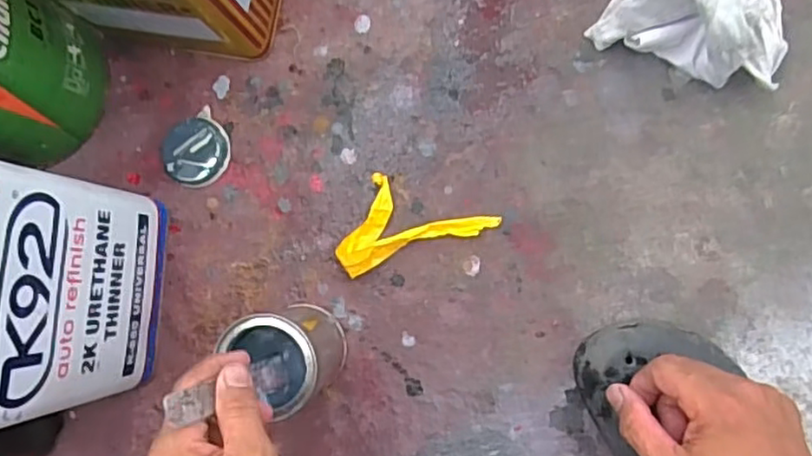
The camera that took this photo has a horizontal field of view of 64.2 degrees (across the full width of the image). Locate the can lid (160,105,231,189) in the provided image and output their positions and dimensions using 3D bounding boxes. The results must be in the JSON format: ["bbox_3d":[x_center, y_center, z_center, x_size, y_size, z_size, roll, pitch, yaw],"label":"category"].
[{"bbox_3d":[-0.186,-0.069,0.572,0.058,0.010,0.064,-35,81,3],"label":"can lid"}]

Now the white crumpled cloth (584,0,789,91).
[{"bbox_3d":[0.228,-0.168,0.492,0.134,0.076,0.090,25,88,10],"label":"white crumpled cloth"}]

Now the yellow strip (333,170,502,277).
[{"bbox_3d":[0.007,0.012,0.533,0.111,0.018,0.085,22,88,10],"label":"yellow strip"}]

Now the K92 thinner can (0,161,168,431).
[{"bbox_3d":[-0.276,0.045,0.447,0.107,0.260,0.166,5,85,9],"label":"K92 thinner can"}]

